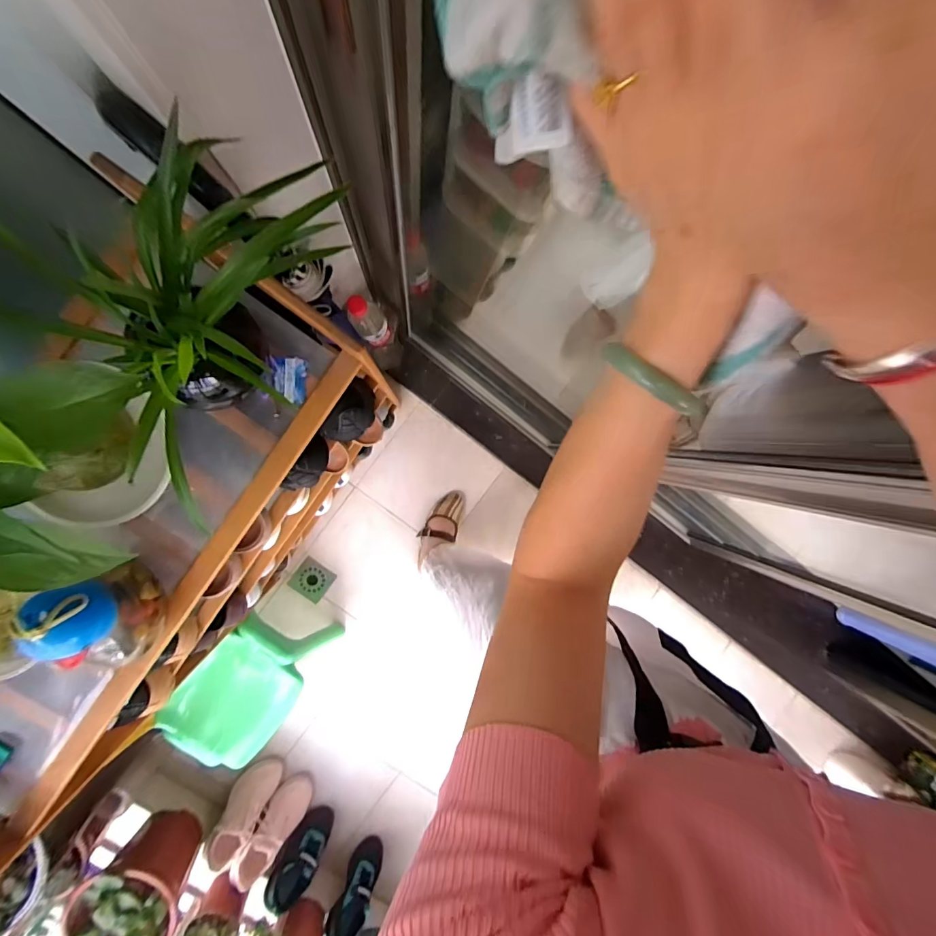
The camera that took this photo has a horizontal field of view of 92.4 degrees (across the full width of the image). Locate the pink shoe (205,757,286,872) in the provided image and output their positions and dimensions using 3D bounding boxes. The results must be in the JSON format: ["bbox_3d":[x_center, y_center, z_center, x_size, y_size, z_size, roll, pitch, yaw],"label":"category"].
[{"bbox_3d":[-0.582,0.889,1.171,0.102,0.072,0.240,34,50,-8],"label":"pink shoe"}]

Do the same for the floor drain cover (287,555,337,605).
[{"bbox_3d":[-0.430,0.310,1.237,0.097,0.013,0.106,37,89,-8],"label":"floor drain cover"}]

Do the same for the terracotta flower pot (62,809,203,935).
[{"bbox_3d":[-0.730,0.932,1.007,0.196,0.178,0.227,32,90,-8],"label":"terracotta flower pot"}]

